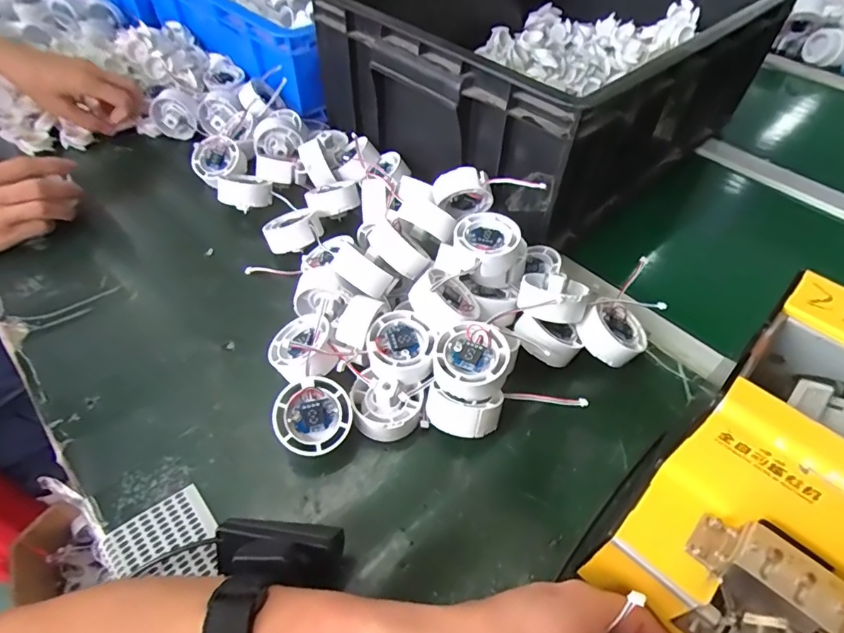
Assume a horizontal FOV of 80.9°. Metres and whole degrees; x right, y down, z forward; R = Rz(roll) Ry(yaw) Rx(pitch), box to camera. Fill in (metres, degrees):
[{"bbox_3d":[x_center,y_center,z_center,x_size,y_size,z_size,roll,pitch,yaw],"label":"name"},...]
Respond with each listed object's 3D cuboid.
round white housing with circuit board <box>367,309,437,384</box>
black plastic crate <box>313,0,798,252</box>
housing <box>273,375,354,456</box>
[{"bbox_3d":[-0.016,0.022,0.379,0.049,0.021,0.054,-4,50,-5],"label":"round white housing with circuit board"},{"bbox_3d":[0.149,-0.313,0.604,0.461,0.160,0.369,-35,59,-27],"label":"black plastic crate"},{"bbox_3d":[-0.079,0.072,0.357,0.053,0.027,0.052,-14,82,-12],"label":"housing"}]

